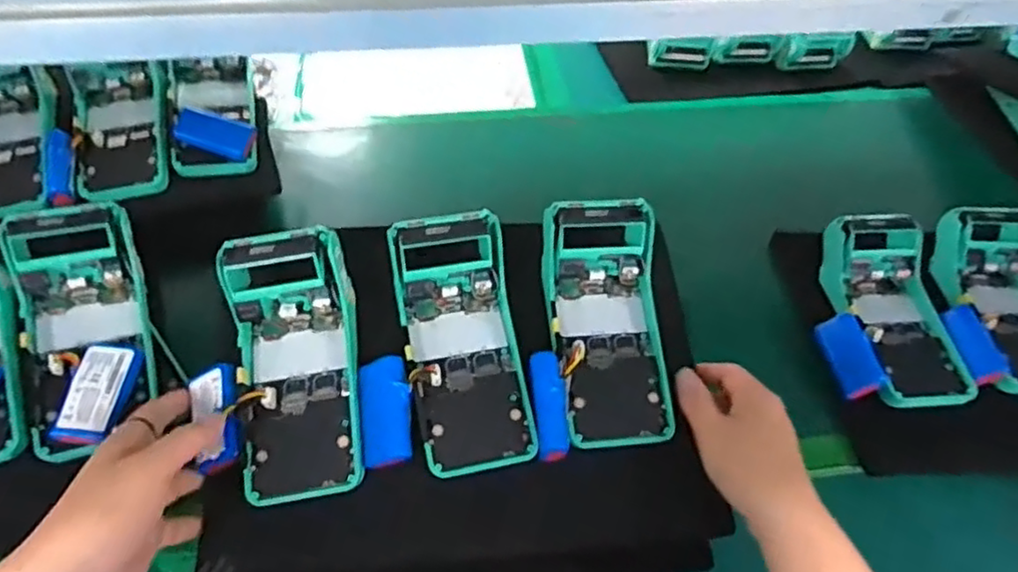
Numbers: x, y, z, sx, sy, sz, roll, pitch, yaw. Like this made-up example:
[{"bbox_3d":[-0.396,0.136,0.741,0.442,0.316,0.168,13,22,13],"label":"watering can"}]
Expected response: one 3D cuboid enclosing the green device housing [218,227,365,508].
[{"bbox_3d":[-0.143,0.052,0.446,0.078,0.052,0.171,-5,82,-7],"label":"green device housing"}]

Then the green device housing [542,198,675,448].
[{"bbox_3d":[0.068,0.026,0.475,0.079,0.055,0.168,-4,81,-7],"label":"green device housing"}]

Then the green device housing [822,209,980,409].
[{"bbox_3d":[0.334,0.021,0.577,0.081,0.050,0.171,-5,63,-7],"label":"green device housing"}]

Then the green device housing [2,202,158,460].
[{"bbox_3d":[-0.296,0.031,0.463,0.077,0.059,0.170,-12,72,-13],"label":"green device housing"}]

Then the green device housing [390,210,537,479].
[{"bbox_3d":[-0.034,0.039,0.459,0.071,0.045,0.167,-9,82,-10],"label":"green device housing"}]

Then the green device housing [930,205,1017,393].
[{"bbox_3d":[0.435,0.005,0.577,0.101,0.051,0.170,6,49,3],"label":"green device housing"}]

